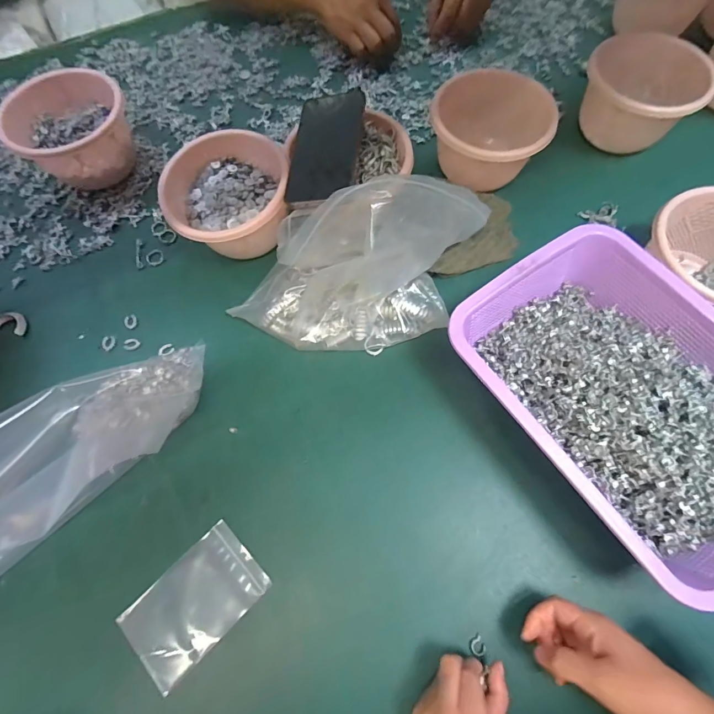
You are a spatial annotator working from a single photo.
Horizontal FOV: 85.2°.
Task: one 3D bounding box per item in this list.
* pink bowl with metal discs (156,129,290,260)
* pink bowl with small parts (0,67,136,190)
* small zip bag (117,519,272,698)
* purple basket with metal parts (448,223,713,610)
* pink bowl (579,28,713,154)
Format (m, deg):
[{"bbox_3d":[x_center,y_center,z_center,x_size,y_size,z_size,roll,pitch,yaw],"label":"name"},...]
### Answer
[{"bbox_3d":[-0.150,-0.188,0.474,0.140,0.090,0.128,0,69,1],"label":"pink bowl with metal discs"},{"bbox_3d":[-0.369,-0.293,0.518,0.138,0.087,0.127,0,69,1],"label":"pink bowl with small parts"},{"bbox_3d":[-0.150,0.228,0.361,0.120,0.008,0.079,-43,74,-14],"label":"small zip bag"},{"bbox_3d":[0.251,0.033,0.377,0.221,0.090,0.302,-33,72,-11],"label":"purple basket with metal parts"},{"bbox_3d":[0.370,-0.341,0.515,0.133,0.093,0.124,0,69,1],"label":"pink bowl"}]

